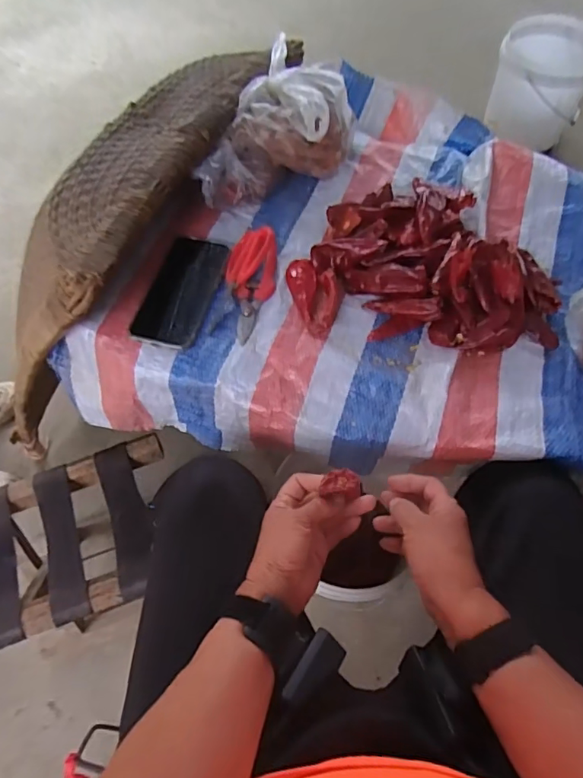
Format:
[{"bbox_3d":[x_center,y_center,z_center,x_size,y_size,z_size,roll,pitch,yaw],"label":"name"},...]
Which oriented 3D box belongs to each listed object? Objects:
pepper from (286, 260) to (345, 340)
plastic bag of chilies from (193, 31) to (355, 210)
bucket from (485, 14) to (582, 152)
[{"bbox_3d":[0.034,-0.116,0.603,0.063,0.024,0.105,-14,63,-5],"label":"pepper"},{"bbox_3d":[-0.015,-0.336,0.670,0.153,0.119,0.240,27,67,15],"label":"plastic bag of chilies"},{"bbox_3d":[0.672,-0.818,1.368,0.241,0.241,0.241,-1,62,2],"label":"bucket"}]

